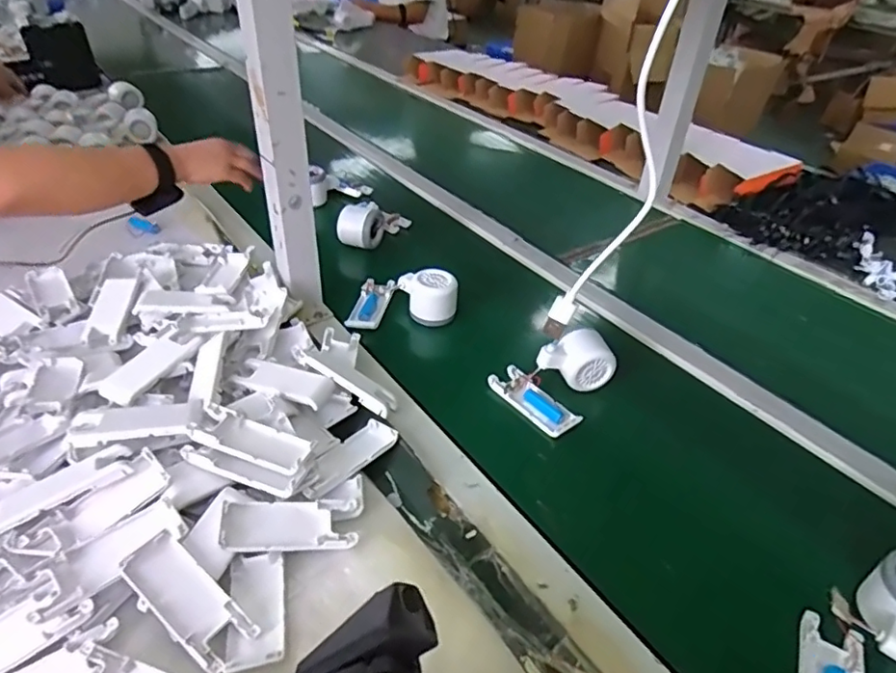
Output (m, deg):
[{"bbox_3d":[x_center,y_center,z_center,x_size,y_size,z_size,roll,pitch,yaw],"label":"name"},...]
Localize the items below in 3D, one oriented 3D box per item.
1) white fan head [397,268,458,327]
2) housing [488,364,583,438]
[{"bbox_3d":[-0.024,-0.057,0.735,0.070,0.055,0.060,0,37,-4],"label":"white fan head"},{"bbox_3d":[0.092,0.069,0.618,0.037,0.018,0.101,-28,47,-34],"label":"housing"}]

